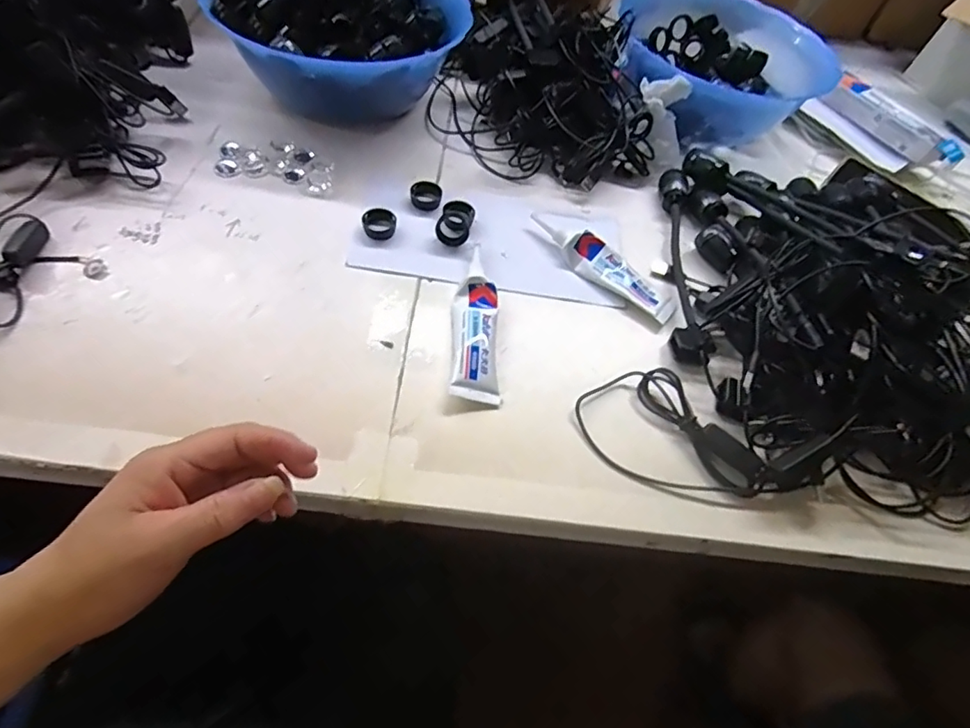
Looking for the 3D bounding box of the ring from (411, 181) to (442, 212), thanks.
[{"bbox_3d":[-0.054,-0.154,0.494,0.028,0.009,0.031,1,57,-9],"label":"ring"}]

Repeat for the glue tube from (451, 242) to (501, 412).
[{"bbox_3d":[-0.008,-0.034,0.418,0.035,0.017,0.140,4,56,-8],"label":"glue tube"}]

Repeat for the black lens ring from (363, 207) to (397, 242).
[{"bbox_3d":[-0.091,-0.121,0.466,0.029,0.013,0.028,5,56,-7],"label":"black lens ring"}]

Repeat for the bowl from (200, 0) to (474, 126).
[{"bbox_3d":[-0.133,-0.326,0.528,0.215,0.098,0.205,5,56,-7],"label":"bowl"}]

